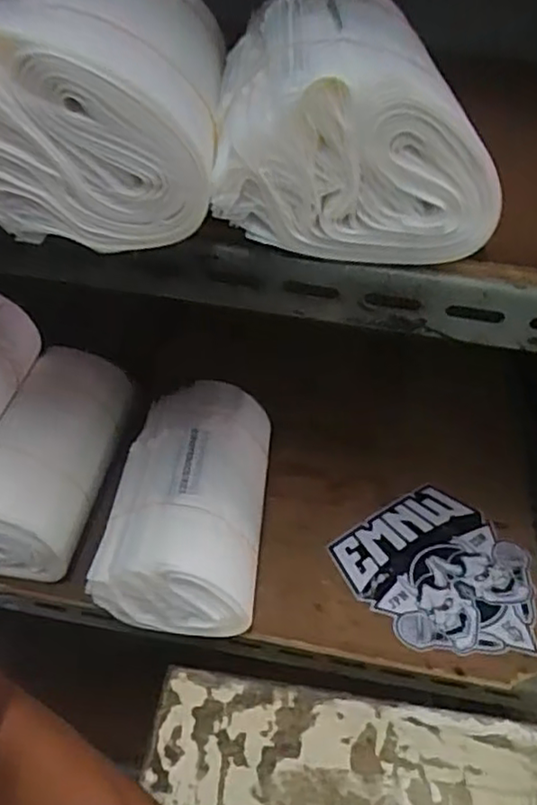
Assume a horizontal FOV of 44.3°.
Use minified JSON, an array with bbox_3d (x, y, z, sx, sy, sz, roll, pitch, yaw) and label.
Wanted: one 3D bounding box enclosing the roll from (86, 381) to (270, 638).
[{"bbox_3d":[-0.078,0.095,0.695,0.149,0.100,0.259,6,40,1],"label":"roll"}]

